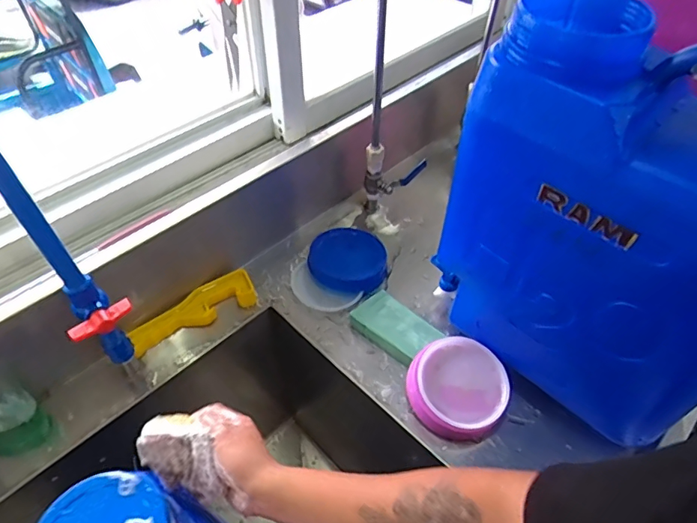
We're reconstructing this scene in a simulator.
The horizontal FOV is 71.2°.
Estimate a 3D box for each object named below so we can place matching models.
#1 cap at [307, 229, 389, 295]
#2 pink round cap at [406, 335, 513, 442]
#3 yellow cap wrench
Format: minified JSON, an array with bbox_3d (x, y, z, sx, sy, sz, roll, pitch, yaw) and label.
[{"bbox_3d":[-0.001,-0.003,0.759,0.118,0.023,0.106,9,71,8],"label":"cap"},{"bbox_3d":[0.138,0.161,0.618,0.117,0.058,0.107,0,49,0],"label":"pink round cap"},{"bbox_3d":[-0.222,0.070,0.700,0.181,0.025,0.056,-27,54,-22],"label":"yellow cap wrench"}]

